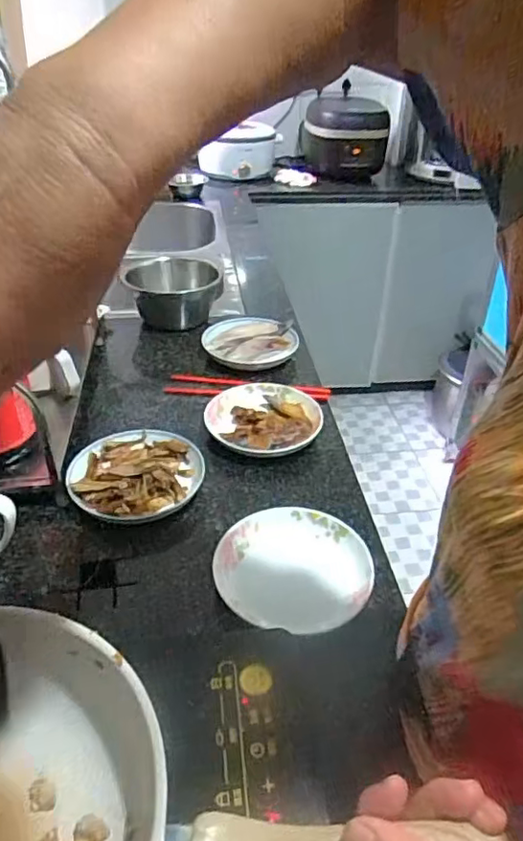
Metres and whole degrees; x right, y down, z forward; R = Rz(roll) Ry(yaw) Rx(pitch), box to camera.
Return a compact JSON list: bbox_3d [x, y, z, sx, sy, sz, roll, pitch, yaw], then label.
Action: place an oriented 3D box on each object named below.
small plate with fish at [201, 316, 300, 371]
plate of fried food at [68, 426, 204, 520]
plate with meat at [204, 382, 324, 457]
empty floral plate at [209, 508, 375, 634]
[{"bbox_3d":[-0.018,-0.128,0.947,0.142,0.038,0.132,1,36,0],"label":"small plate with fish"},{"bbox_3d":[-0.147,0.062,0.677,0.142,0.045,0.151,1,36,0],"label":"plate of fried food"},{"bbox_3d":[0.006,0.002,0.779,0.151,0.026,0.152,1,36,0],"label":"plate with meat"},{"bbox_3d":[0.032,0.149,0.575,0.140,0.026,0.150,1,36,0],"label":"empty floral plate"}]

